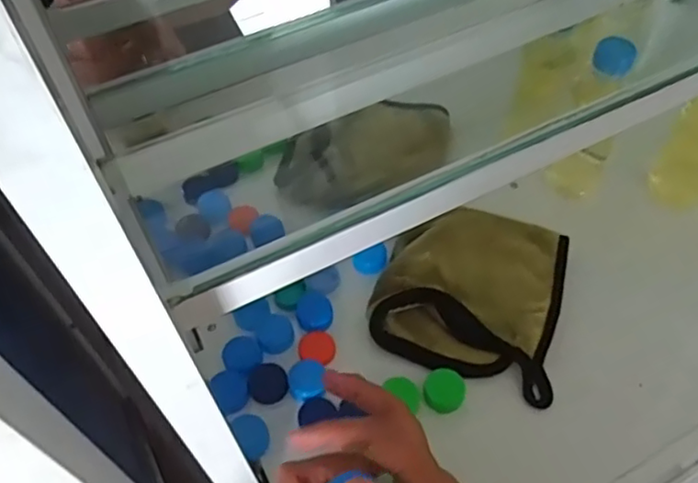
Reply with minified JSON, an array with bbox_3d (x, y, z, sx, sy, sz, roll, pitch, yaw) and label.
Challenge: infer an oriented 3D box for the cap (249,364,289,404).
[{"bbox_3d":[-0.065,0.115,0.505,0.031,0.007,0.032,-1,52,2],"label":"cap"}]

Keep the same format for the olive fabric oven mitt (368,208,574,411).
[{"bbox_3d":[0.106,0.037,0.532,0.149,0.024,0.152,14,54,13],"label":"olive fabric oven mitt"}]

